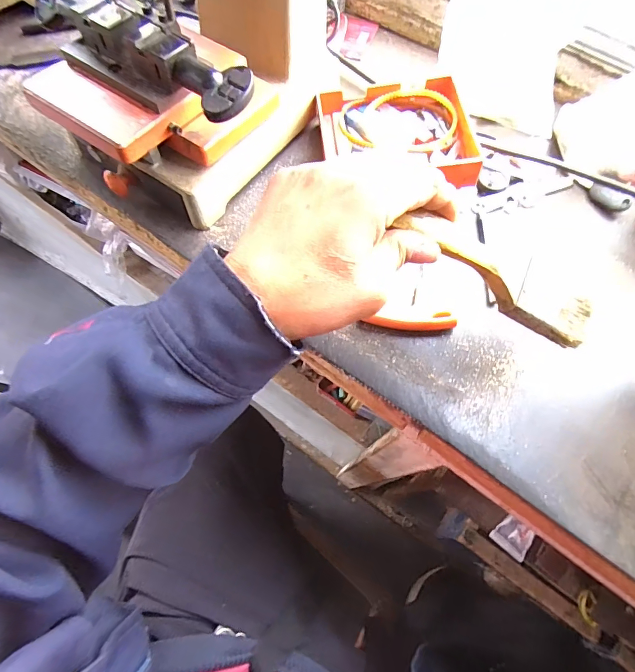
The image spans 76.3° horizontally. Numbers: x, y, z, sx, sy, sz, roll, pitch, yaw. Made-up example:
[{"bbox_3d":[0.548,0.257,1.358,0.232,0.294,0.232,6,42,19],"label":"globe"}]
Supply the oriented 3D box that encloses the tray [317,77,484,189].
[{"bbox_3d":[0.073,-0.183,0.382,0.139,0.038,0.122,-4,70,-3],"label":"tray"}]

